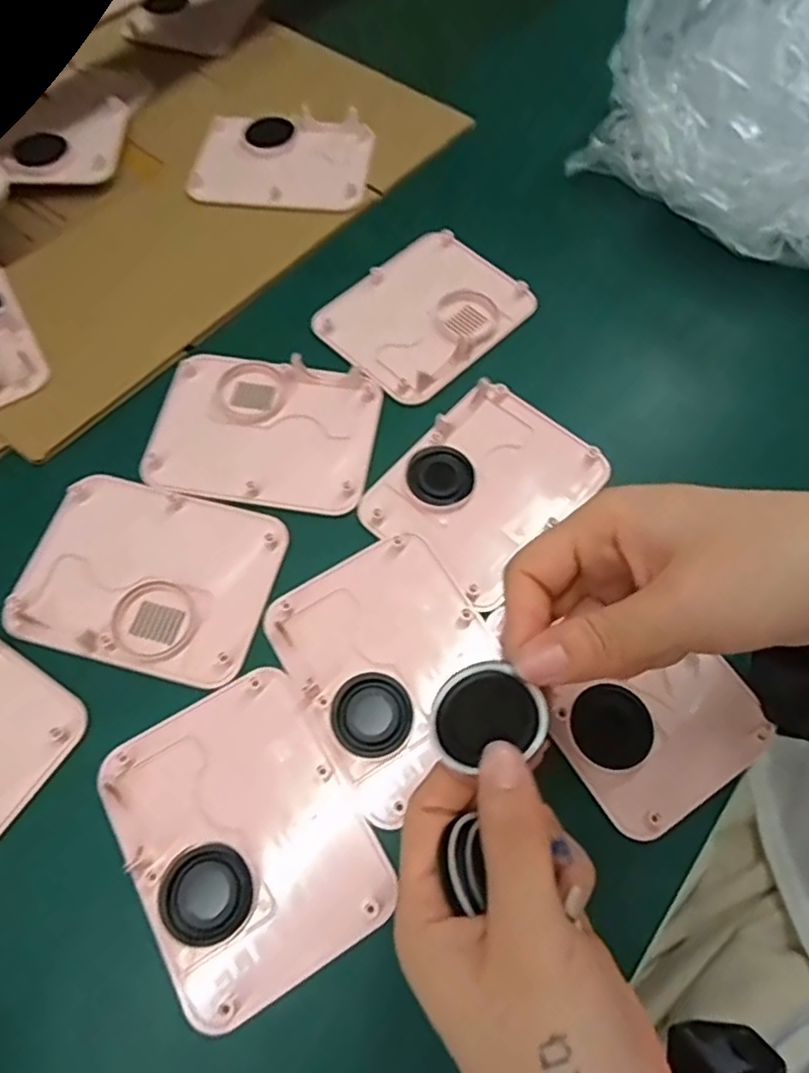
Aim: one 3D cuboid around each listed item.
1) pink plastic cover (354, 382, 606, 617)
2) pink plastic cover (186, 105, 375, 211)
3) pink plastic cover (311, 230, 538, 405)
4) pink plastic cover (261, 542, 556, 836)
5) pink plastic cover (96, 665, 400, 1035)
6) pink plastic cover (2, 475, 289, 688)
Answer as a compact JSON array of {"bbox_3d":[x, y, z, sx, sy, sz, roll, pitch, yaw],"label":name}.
[{"bbox_3d":[0.047,-0.030,0.367,0.092,0.009,0.123,39,70,16],"label":"pink plastic cover"},{"bbox_3d":[-0.089,-0.277,0.480,0.126,0.014,0.093,7,65,2],"label":"pink plastic cover"},{"bbox_3d":[0.015,-0.147,0.423,0.096,0.012,0.126,40,70,16],"label":"pink plastic cover"},{"bbox_3d":[-0.004,0.063,0.321,0.096,0.008,0.120,-29,69,-14],"label":"pink plastic cover"},{"bbox_3d":[-0.071,0.131,0.288,0.095,0.007,0.124,-29,69,-14],"label":"pink plastic cover"},{"bbox_3d":[-0.133,0.019,0.340,0.122,0.009,0.095,14,65,5],"label":"pink plastic cover"}]

